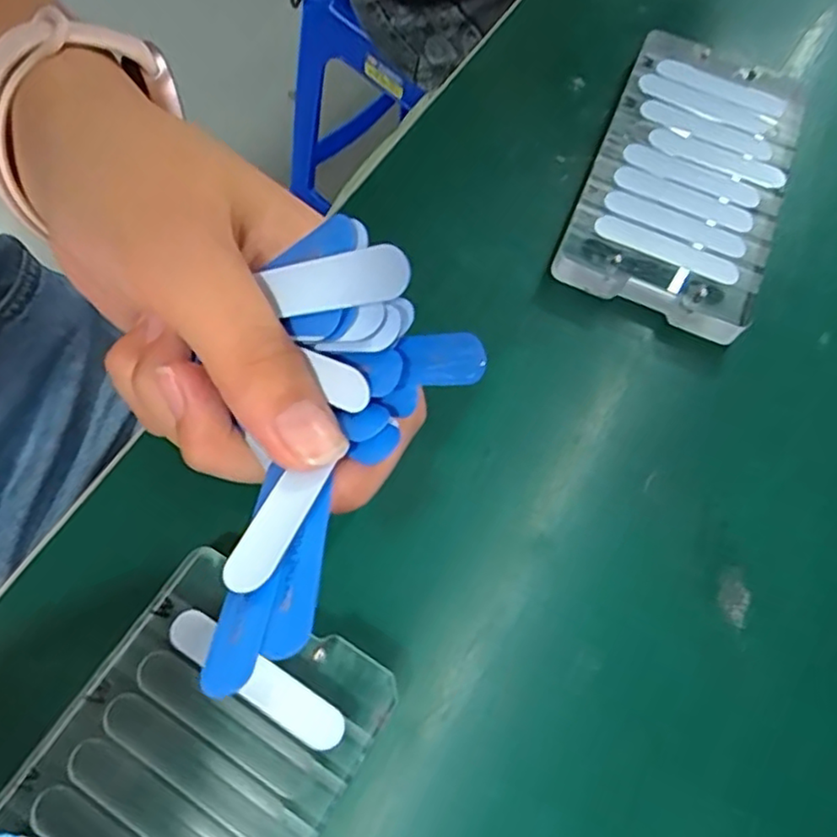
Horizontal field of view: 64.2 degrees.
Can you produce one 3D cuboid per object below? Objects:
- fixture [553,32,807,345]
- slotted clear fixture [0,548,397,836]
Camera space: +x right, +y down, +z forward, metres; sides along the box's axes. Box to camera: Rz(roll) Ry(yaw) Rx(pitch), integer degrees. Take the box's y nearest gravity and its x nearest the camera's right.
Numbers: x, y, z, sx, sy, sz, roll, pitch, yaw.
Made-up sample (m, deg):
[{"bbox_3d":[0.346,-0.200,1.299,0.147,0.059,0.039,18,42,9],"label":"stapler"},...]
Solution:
[{"bbox_3d":[0.099,-0.089,0.246,0.066,0.014,0.115,23,68,4],"label":"fixture"},{"bbox_3d":[-0.064,0.101,0.158,0.065,0.013,0.121,32,69,7],"label":"slotted clear fixture"}]

